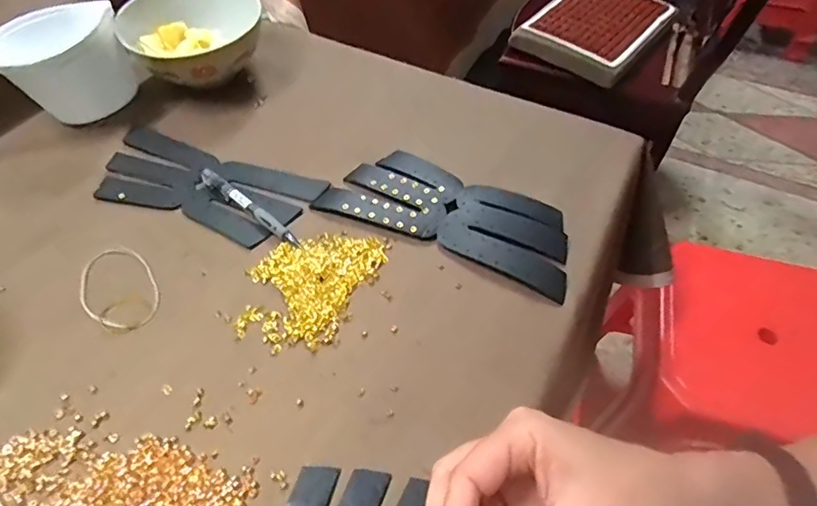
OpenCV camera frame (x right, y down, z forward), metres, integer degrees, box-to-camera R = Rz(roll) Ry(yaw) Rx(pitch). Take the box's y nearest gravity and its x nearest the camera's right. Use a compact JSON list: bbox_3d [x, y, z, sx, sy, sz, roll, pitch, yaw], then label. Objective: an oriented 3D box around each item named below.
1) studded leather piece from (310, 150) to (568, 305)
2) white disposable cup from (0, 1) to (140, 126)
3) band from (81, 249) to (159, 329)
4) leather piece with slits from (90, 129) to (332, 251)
[{"bbox_3d":[0.039,-0.039,0.464,0.222,0.011,0.095,21,58,16],"label":"studded leather piece"},{"bbox_3d":[-0.351,-0.198,0.533,0.112,0.078,0.112,0,52,0],"label":"white disposable cup"},{"bbox_3d":[-0.234,0.029,0.416,0.056,0.006,0.085,-33,59,-23],"label":"band"},{"bbox_3d":[-0.198,-0.065,0.492,0.219,0.009,0.091,18,56,15],"label":"leather piece with slits"}]

